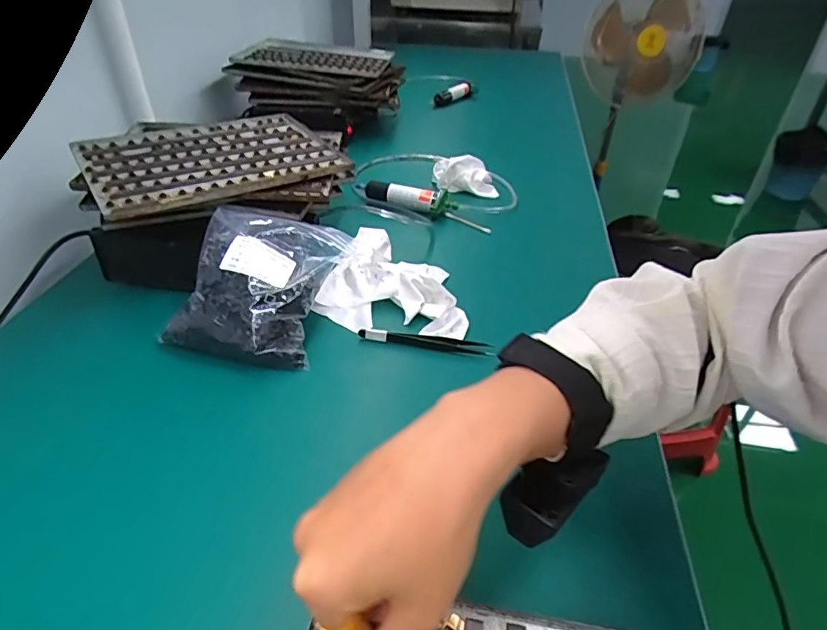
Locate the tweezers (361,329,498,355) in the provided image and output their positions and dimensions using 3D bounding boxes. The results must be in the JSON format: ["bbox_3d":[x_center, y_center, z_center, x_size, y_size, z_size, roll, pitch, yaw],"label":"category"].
[{"bbox_3d":[0.011,0.024,0.476,0.122,0.013,0.016,9,39,8],"label":"tweezers"}]

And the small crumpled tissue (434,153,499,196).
[{"bbox_3d":[0.077,-0.206,0.743,0.097,0.041,0.054,9,39,9],"label":"small crumpled tissue"}]

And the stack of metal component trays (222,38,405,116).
[{"bbox_3d":[-0.165,-0.427,0.919,0.275,0.066,0.241,7,39,6],"label":"stack of metal component trays"}]

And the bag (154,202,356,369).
[{"bbox_3d":[-0.143,-0.034,0.484,0.131,0.074,0.155,8,39,7],"label":"bag"}]

